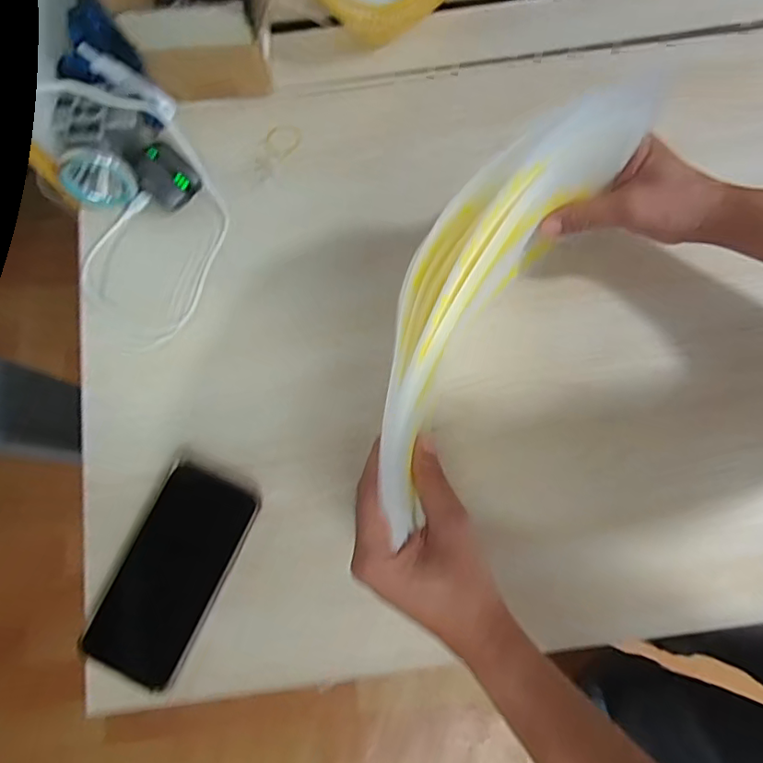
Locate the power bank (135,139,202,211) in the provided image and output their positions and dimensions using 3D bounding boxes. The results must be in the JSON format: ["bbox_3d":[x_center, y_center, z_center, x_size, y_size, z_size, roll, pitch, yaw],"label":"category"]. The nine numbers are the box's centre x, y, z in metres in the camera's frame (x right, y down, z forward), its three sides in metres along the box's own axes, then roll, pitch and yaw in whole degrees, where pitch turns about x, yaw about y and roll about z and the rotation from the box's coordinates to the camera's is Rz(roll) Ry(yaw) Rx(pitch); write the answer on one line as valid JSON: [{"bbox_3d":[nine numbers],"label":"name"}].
[{"bbox_3d":[-0.195,-0.184,0.498,0.042,0.020,0.058,-44,81,-7],"label":"power bank"}]

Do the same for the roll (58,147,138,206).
[{"bbox_3d":[-0.245,-0.175,0.477,0.060,0.056,0.023,-18,79,-3],"label":"roll"}]

